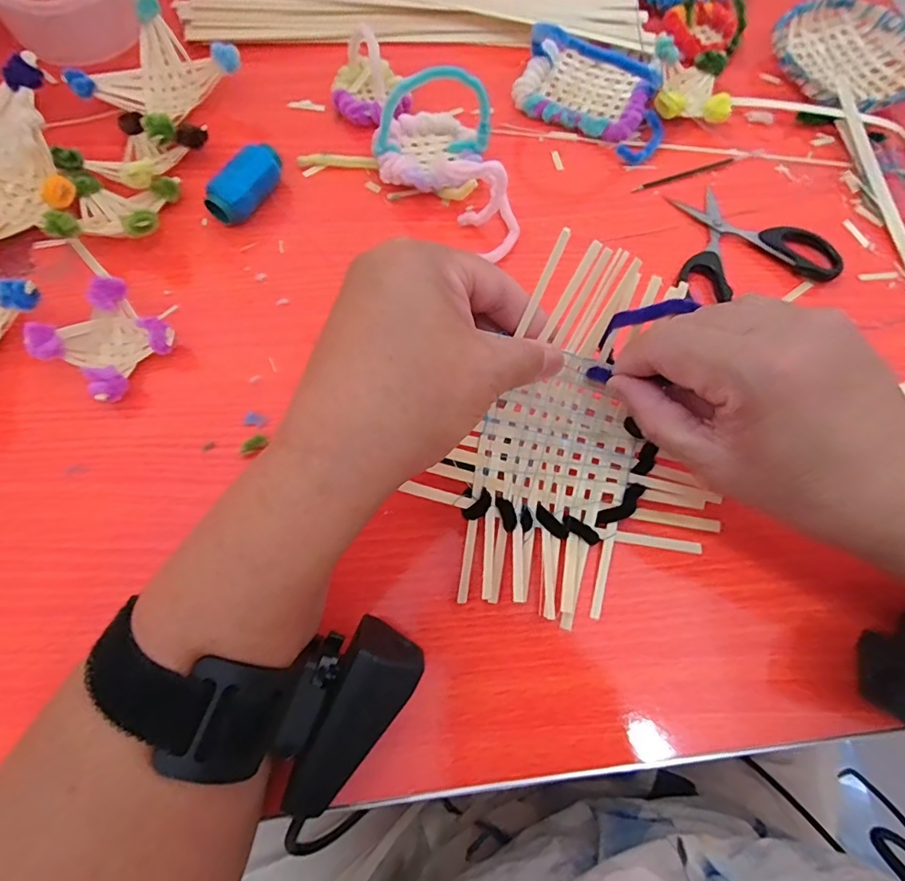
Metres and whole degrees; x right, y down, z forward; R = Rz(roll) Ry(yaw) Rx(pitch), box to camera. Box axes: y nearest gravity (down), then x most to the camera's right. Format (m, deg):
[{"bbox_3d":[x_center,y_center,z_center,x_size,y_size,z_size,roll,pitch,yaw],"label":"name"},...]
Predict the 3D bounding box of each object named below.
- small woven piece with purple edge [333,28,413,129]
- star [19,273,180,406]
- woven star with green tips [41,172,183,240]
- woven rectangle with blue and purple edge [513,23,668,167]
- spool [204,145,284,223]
[{"bbox_3d":[-0.057,-0.251,0.340,0.051,0.034,0.067,-9,72,-5],"label":"small woven piece with purple edge"},{"bbox_3d":[-0.186,-0.053,0.272,0.049,0.031,0.054,40,75,11],"label":"star"},{"bbox_3d":[-0.204,-0.142,0.303,0.060,0.029,0.060,-4,72,-3],"label":"woven star with green tips"},{"bbox_3d":[0.104,-0.255,0.336,0.112,0.053,0.080,32,73,9],"label":"woven rectangle with blue and purple edge"},{"bbox_3d":[-0.130,-0.160,0.314,0.025,0.024,0.054,27,73,7],"label":"spool"}]

